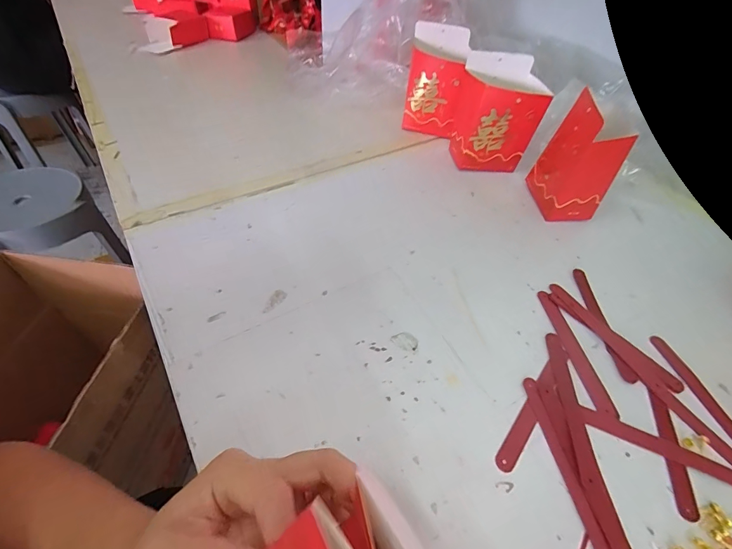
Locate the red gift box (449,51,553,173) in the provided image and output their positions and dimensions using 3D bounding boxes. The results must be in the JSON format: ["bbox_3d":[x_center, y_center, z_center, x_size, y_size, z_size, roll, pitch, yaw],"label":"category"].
[{"bbox_3d":[0.177,-0.215,0.496,0.099,0.130,0.077,3,49,-2],"label":"red gift box"}]

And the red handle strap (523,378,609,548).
[{"bbox_3d":[0.151,0.142,0.274,0.013,0.004,0.129,-4,50,-8],"label":"red handle strap"}]

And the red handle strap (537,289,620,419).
[{"bbox_3d":[0.195,0.069,0.340,0.018,0.004,0.129,-3,50,-7],"label":"red handle strap"}]

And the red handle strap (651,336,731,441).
[{"bbox_3d":[0.300,0.111,0.314,0.018,0.004,0.128,-7,51,-10],"label":"red handle strap"}]

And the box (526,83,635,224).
[{"bbox_3d":[0.260,-0.138,0.438,0.066,0.130,0.084,-1,50,-5],"label":"box"}]

